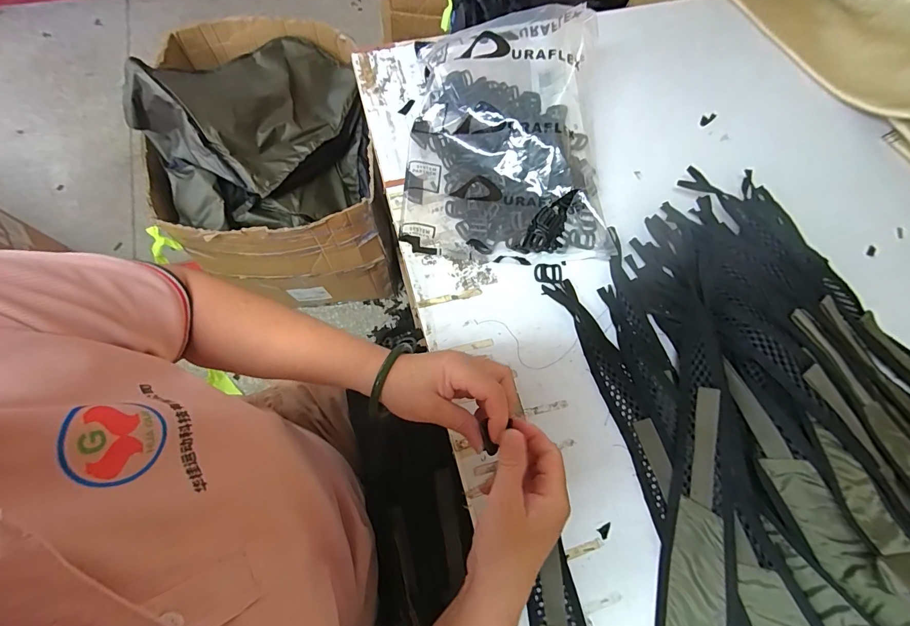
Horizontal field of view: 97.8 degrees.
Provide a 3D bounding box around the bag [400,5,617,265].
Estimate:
[{"bbox_3d":[0.079,-0.248,0.541,0.273,0.112,0.349,3,71,-1],"label":"bag"}]

